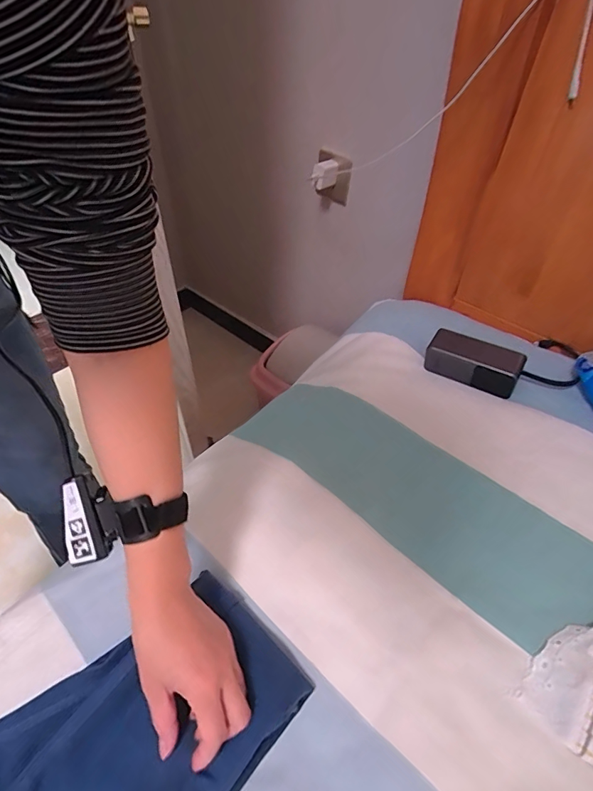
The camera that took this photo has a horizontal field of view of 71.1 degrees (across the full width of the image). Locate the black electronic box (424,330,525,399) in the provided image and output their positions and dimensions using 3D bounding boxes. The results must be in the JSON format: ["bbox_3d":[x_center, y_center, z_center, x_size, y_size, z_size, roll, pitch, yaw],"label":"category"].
[{"bbox_3d":[0.265,-0.049,0.629,0.132,0.057,0.052,31,52,26],"label":"black electronic box"}]

